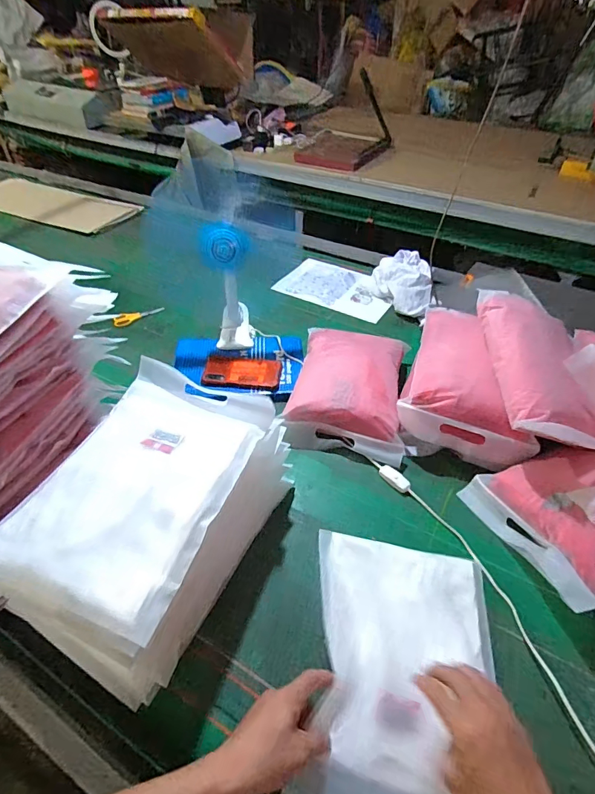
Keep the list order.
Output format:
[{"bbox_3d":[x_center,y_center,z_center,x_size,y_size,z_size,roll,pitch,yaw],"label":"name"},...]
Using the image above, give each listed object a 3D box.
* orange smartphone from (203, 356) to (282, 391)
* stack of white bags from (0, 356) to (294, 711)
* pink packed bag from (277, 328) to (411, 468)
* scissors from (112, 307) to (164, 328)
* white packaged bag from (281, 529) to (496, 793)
[{"bbox_3d":[-0.116,-0.053,0.888,0.158,0.018,0.085,4,51,8],"label":"orange smartphone"},{"bbox_3d":[-0.195,0.149,0.577,0.250,0.166,0.354,18,47,17],"label":"stack of white bags"},{"bbox_3d":[0.100,-0.024,0.835,0.220,0.092,0.303,7,45,6],"label":"pink packed bag"},{"bbox_3d":[-0.409,-0.209,1.088,0.041,0.016,0.143,32,41,28],"label":"scissors"},{"bbox_3d":[0.125,0.336,0.504,0.231,0.055,0.348,9,45,9],"label":"white packaged bag"}]

